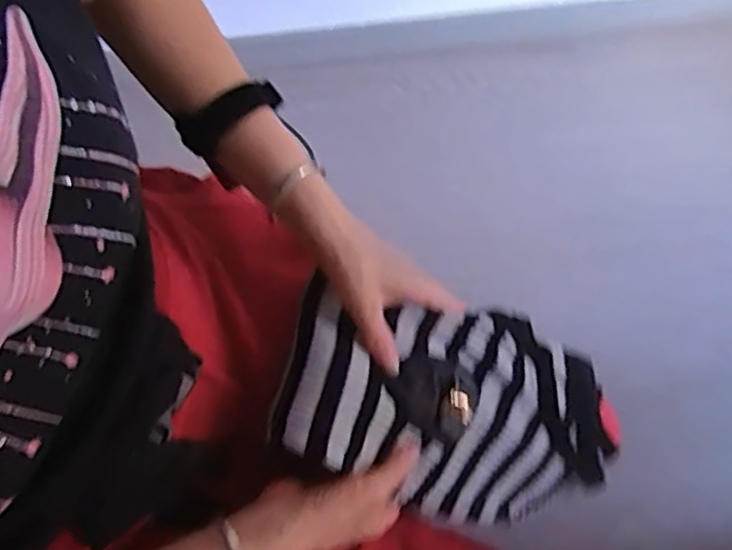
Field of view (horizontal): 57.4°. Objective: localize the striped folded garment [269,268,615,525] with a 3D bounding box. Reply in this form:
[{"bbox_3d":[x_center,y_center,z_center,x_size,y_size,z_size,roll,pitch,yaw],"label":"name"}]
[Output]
[{"bbox_3d":[0.065,0.106,0.529,0.280,0.061,0.153,18,69,-24],"label":"striped folded garment"}]

